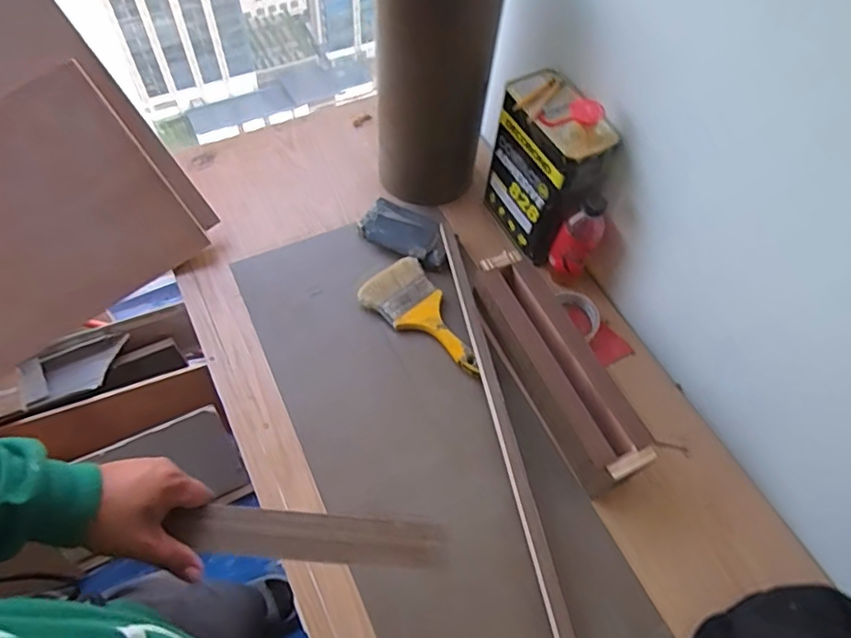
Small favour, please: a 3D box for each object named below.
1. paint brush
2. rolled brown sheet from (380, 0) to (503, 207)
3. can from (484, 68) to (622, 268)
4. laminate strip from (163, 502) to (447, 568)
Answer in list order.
[{"bbox_3d":[0.008,-0.007,0.879,0.211,0.017,0.104,39,63,18],"label":"paint brush"},{"bbox_3d":[0.009,-0.367,0.883,0.155,0.414,0.125,-4,58,-7],"label":"rolled brown sheet"},{"bbox_3d":[0.178,-0.226,0.870,0.090,0.240,0.175,-27,64,-20],"label":"can"},{"bbox_3d":[-0.098,0.186,0.491,0.227,0.011,0.042,2,74,6],"label":"laminate strip"}]

